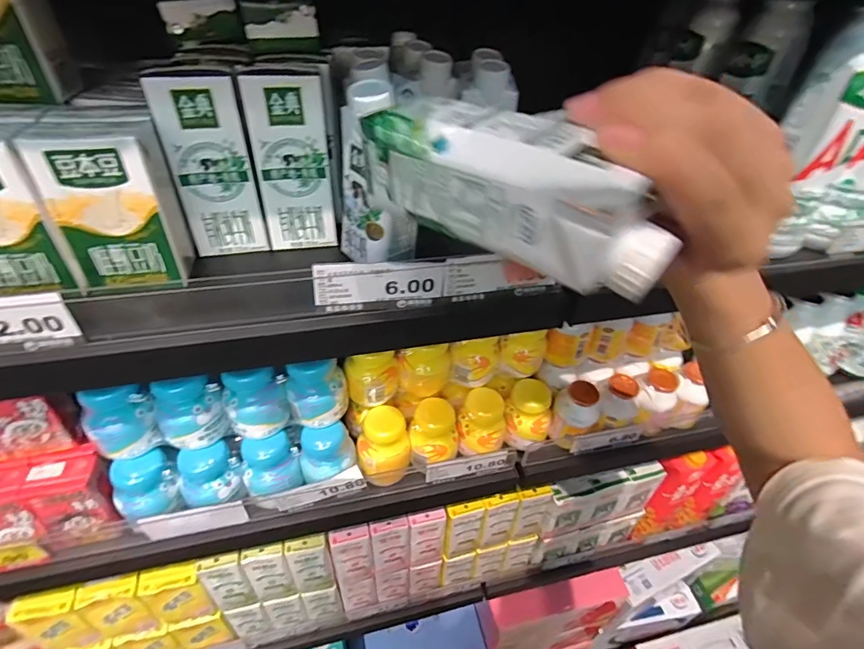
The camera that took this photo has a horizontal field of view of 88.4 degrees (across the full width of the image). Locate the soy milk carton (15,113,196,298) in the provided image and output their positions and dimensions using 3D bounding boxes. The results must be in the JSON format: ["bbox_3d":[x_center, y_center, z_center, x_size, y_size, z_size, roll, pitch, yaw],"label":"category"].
[{"bbox_3d":[-0.213,-0.078,0.302,0.070,0.103,0.039,-9,41,-14],"label":"soy milk carton"}]

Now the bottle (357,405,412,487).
[{"bbox_3d":[-0.049,0.126,0.471,0.058,0.076,0.052,-3,40,-7],"label":"bottle"}]

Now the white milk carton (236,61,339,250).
[{"bbox_3d":[-0.107,-0.134,0.356,0.060,0.131,0.049,-4,40,-8],"label":"white milk carton"}]

